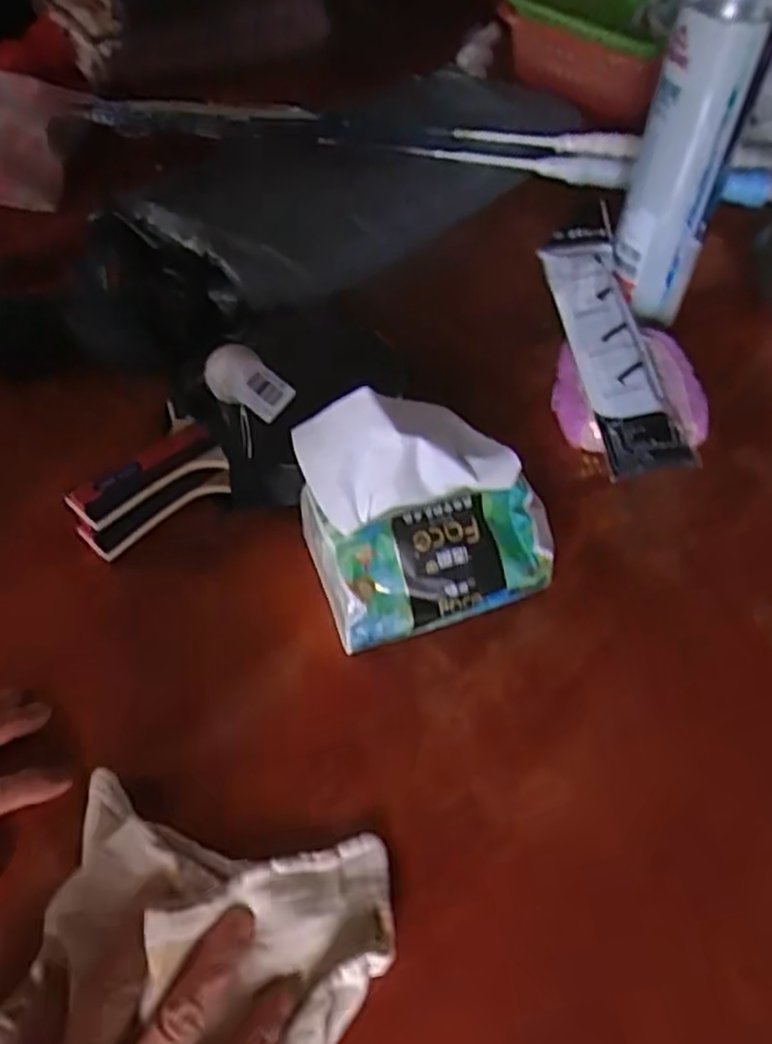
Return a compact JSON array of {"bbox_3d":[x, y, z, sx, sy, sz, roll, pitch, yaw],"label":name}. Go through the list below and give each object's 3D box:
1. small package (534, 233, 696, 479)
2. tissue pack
[{"bbox_3d":[0.163,-0.131,0.565,0.057,0.016,0.217,-11,61,2],"label":"small package"},{"bbox_3d":[0.024,-0.008,0.460,0.145,0.114,0.106,-18,54,-13],"label":"tissue pack"}]

